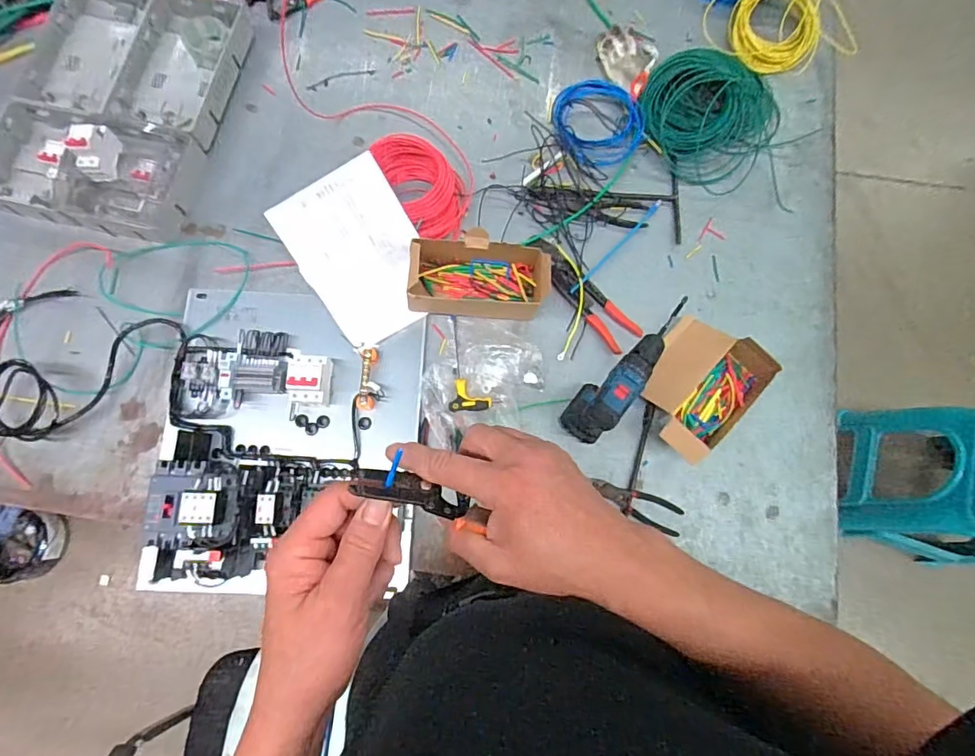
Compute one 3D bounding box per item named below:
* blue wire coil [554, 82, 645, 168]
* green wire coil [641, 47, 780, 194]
[{"bbox_3d":[0.215,-0.509,0.997,0.179,0.042,0.198,-10,77,-4],"label":"blue wire coil"},{"bbox_3d":[0.427,-0.507,0.965,0.258,0.107,0.241,0,77,-2],"label":"green wire coil"}]

